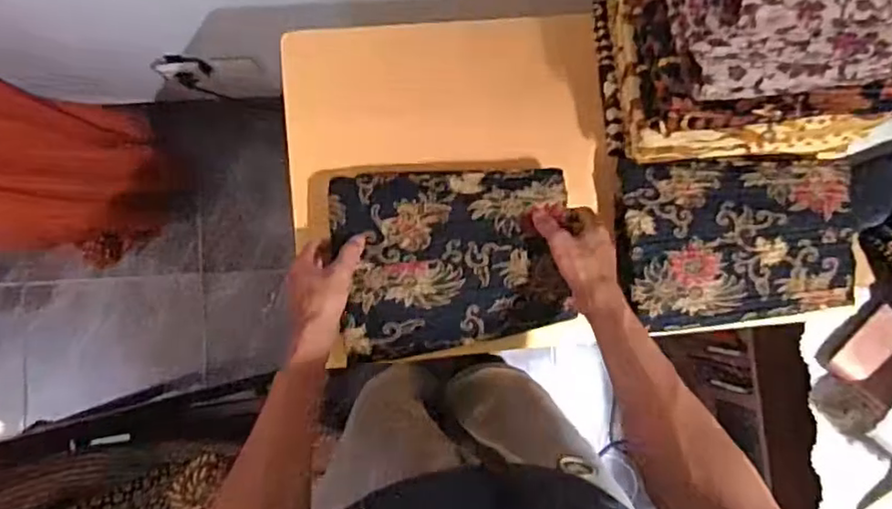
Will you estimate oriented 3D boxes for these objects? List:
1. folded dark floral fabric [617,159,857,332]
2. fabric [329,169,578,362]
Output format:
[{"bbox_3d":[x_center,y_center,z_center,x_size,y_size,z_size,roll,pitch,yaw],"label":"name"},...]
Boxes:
[{"bbox_3d":[0.324,-0.014,0.710,0.259,0.029,0.182,0,87,-2],"label":"folded dark floral fabric"},{"bbox_3d":[0.007,0.005,0.683,0.241,0.035,0.191,-5,87,-2],"label":"fabric"}]

